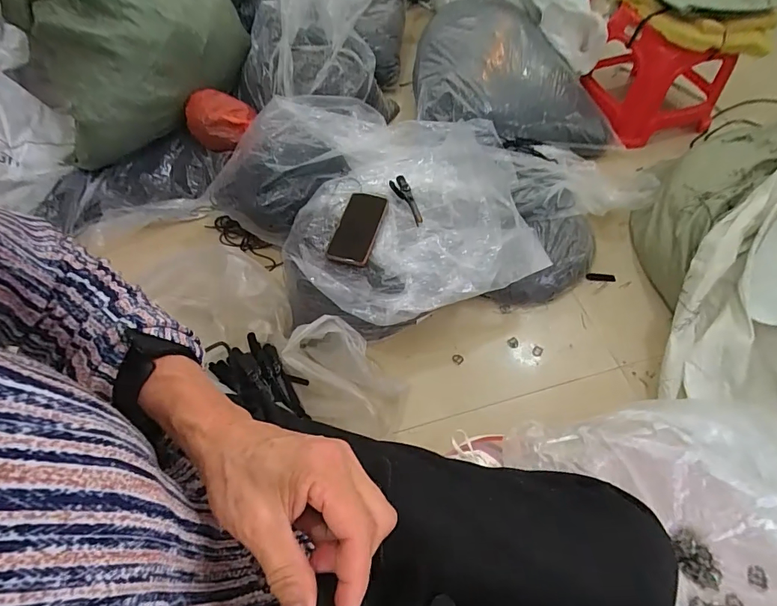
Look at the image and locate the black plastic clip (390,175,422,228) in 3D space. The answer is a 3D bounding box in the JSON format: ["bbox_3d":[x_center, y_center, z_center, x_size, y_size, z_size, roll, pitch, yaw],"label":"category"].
[{"bbox_3d":[0.037,-0.203,0.834,0.033,0.012,0.137,-17,59,-7],"label":"black plastic clip"}]

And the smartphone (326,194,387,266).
[{"bbox_3d":[-0.055,-0.142,0.785,0.077,0.012,0.158,14,65,7],"label":"smartphone"}]

